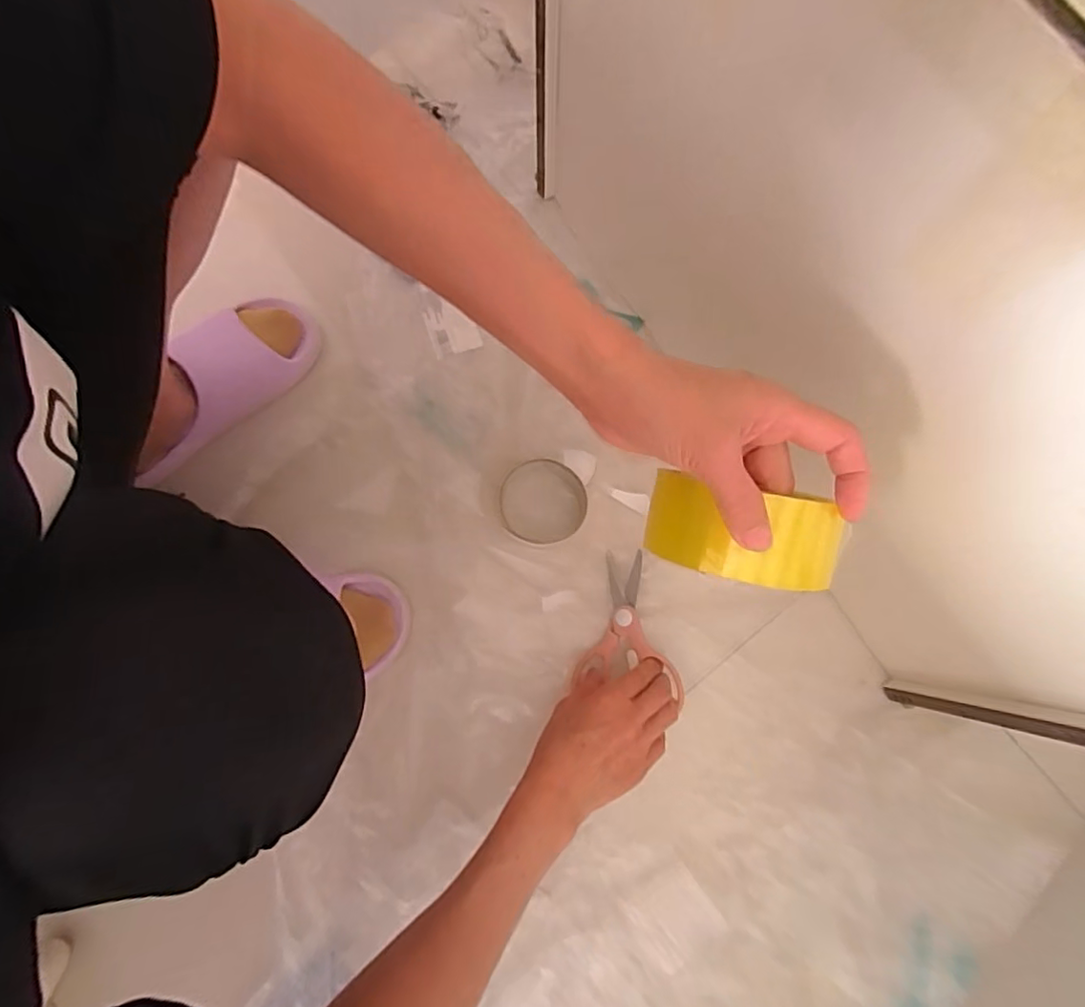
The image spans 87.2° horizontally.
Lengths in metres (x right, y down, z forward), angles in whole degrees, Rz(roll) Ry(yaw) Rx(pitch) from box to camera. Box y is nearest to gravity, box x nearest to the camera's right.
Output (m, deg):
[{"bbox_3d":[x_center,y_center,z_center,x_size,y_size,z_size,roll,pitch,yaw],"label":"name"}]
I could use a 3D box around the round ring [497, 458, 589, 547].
[{"bbox_3d":[0.001,-0.001,0.521,0.079,0.021,0.078,0,79,1],"label":"round ring"}]

